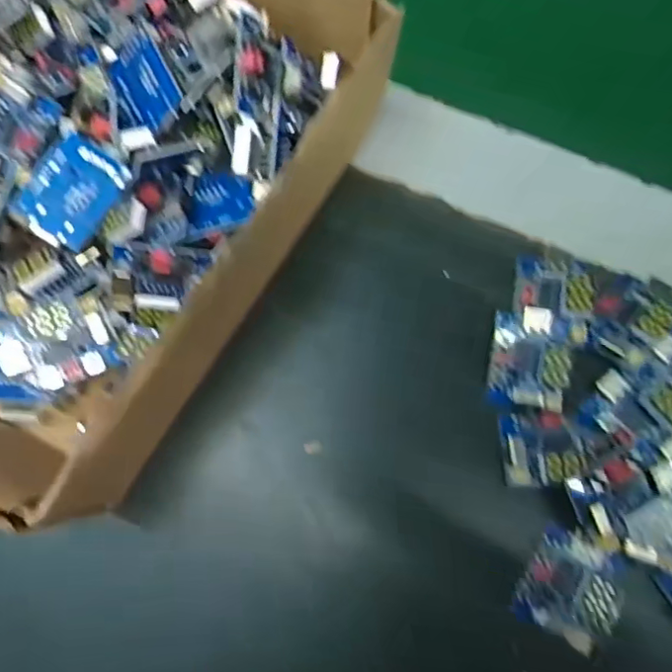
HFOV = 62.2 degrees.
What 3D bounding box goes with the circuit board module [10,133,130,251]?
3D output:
[{"bbox_3d":[-0.074,-0.040,0.157,0.021,0.004,0.028,33,79,-9],"label":"circuit board module"}]

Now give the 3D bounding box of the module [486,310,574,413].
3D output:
[{"bbox_3d":[0.059,0.008,0.166,0.024,0.010,0.027,6,91,39],"label":"module"}]

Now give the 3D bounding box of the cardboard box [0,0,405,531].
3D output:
[{"bbox_3d":[-0.081,-0.055,0.161,0.138,0.048,0.171,30,78,7],"label":"cardboard box"}]

